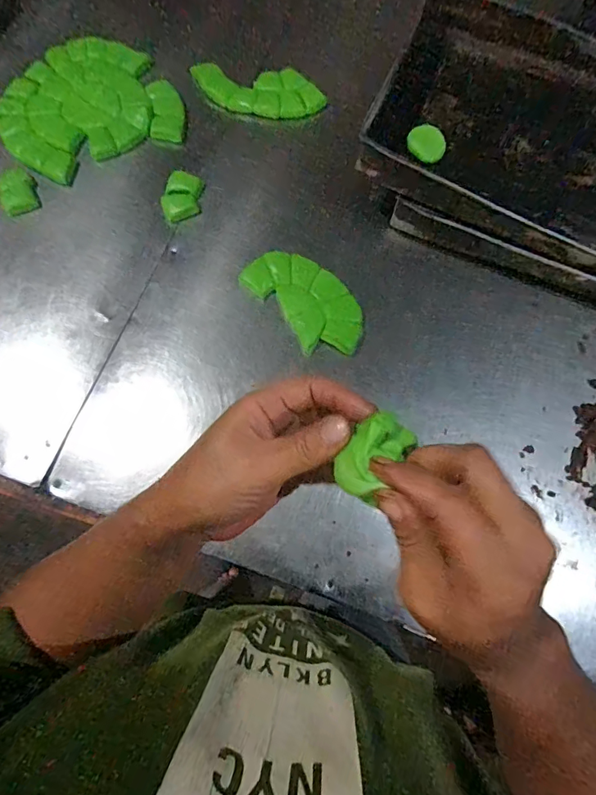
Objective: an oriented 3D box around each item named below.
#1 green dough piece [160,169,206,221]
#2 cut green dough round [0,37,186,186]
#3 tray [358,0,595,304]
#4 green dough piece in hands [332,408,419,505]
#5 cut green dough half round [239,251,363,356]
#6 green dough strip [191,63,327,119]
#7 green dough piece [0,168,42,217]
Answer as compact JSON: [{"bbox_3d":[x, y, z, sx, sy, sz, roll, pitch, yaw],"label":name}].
[{"bbox_3d":[-0.192,-0.335,0.725,0.061,0.011,0.091,4,73,-1],"label":"green dough piece"},{"bbox_3d":[-0.373,-0.517,0.767,0.290,0.033,0.258,-25,76,-9],"label":"cut green dough round"},{"bbox_3d":[0.575,-0.334,0.699,0.899,0.065,0.432,23,81,1],"label":"tray"},{"bbox_3d":[0.039,0.028,0.226,0.027,0.015,0.047,39,76,9],"label":"green dough piece in hands"},{"bbox_3d":[0.013,-0.149,0.673,0.112,0.025,0.202,-38,78,-12],"label":"cut green dough half round"},{"bbox_3d":[-0.074,-0.556,0.791,0.248,0.012,0.106,16,77,10],"label":"green dough strip"},{"bbox_3d":[-0.451,-0.332,0.708,0.057,0.019,0.072,-20,75,-7],"label":"green dough piece"}]

